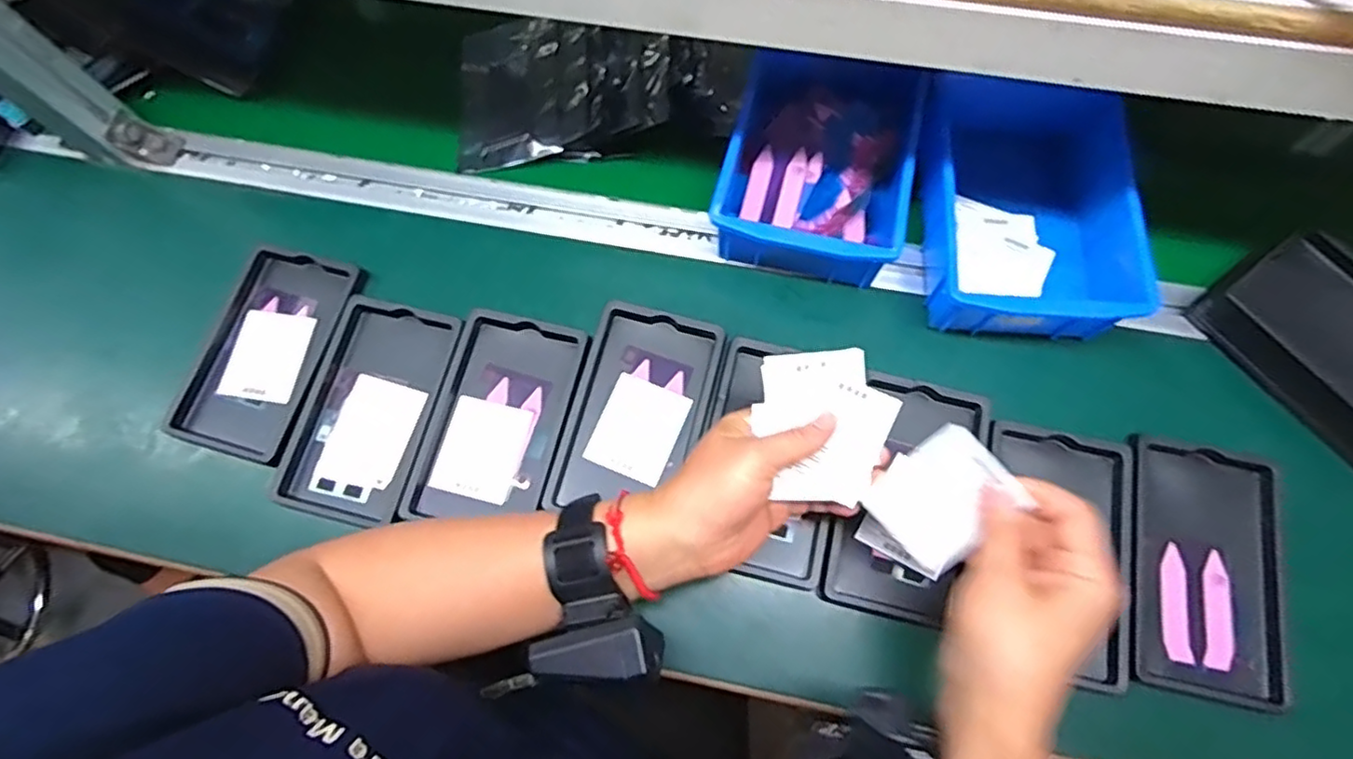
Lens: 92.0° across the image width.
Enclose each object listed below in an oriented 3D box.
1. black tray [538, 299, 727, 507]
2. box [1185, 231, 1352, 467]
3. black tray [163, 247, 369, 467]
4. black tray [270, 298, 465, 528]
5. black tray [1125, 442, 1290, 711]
[{"bbox_3d":[-0.028,0.024,0.469,0.092,0.022,0.150,16,72,7],"label":"black tray"},{"bbox_3d":[0.459,-0.022,0.451,0.095,0.040,0.161,-32,73,-9],"label":"box"},{"bbox_3d":[-0.308,-0.021,0.497,0.092,0.016,0.158,15,72,7],"label":"black tray"},{"bbox_3d":[-0.222,0.022,0.479,0.095,0.020,0.156,13,72,6],"label":"black tray"},{"bbox_3d":[0.346,0.124,0.431,0.094,0.020,0.159,11,72,5],"label":"black tray"}]

